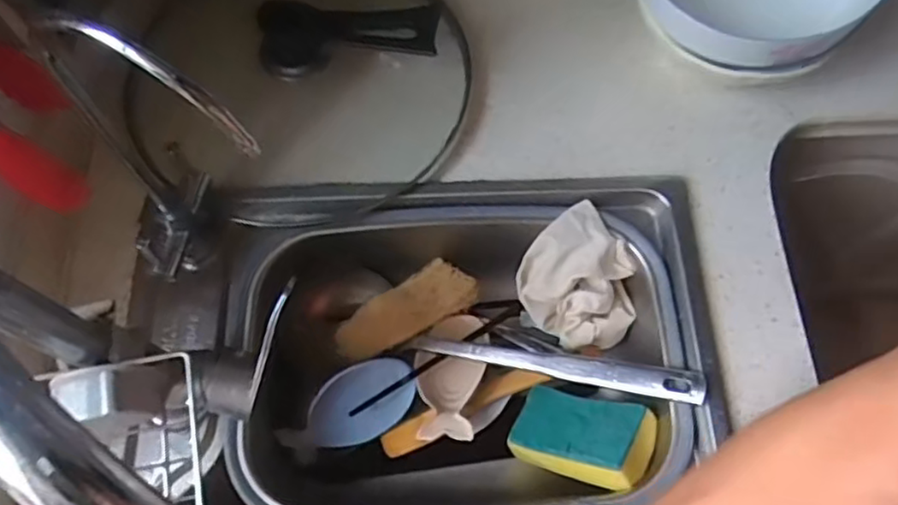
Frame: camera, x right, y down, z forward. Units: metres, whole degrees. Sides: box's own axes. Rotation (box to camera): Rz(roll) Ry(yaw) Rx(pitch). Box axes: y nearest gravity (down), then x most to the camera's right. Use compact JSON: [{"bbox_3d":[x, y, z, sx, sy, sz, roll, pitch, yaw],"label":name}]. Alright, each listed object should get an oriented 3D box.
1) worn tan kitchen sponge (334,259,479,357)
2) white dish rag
[{"bbox_3d":[-0.042,0.052,0.601,0.136,0.023,0.053,-28,69,4],"label":"worn tan kitchen sponge"},{"bbox_3d":[0.113,0.029,0.571,0.084,0.068,0.102,-34,72,-14],"label":"white dish rag"}]

